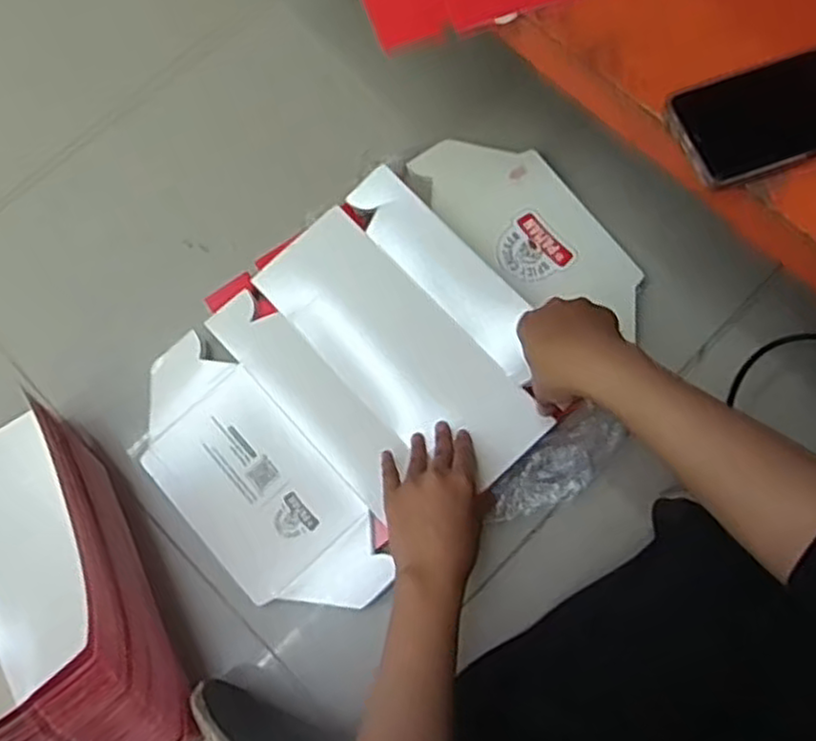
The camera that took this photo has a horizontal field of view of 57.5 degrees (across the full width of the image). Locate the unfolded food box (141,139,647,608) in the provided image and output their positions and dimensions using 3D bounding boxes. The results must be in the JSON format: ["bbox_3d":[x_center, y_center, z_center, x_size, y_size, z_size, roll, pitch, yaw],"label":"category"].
[{"bbox_3d":[-0.013,-0.019,0.673,0.452,0.028,0.285,-41,78,-10],"label":"unfolded food box"}]

